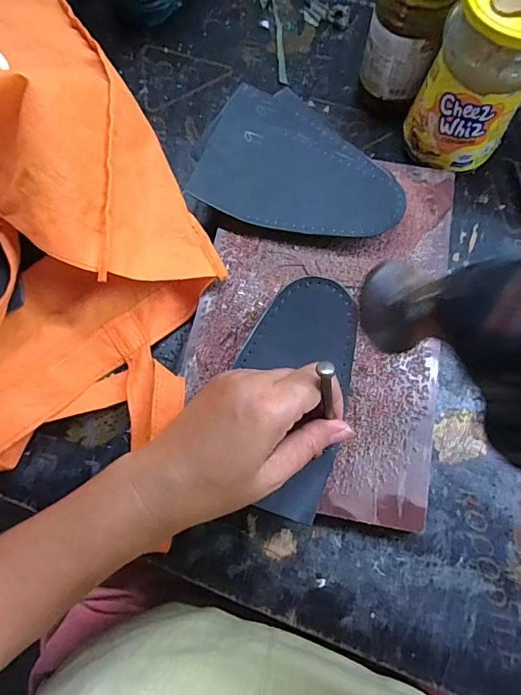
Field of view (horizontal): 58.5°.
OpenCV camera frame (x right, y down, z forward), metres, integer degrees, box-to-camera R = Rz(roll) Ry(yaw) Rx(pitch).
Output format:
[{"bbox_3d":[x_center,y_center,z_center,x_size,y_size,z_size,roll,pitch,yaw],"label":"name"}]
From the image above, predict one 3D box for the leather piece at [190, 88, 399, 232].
[{"bbox_3d":[0.033,-0.153,0.373,0.159,0.012,0.127,11,73,3],"label":"leather piece"}]

